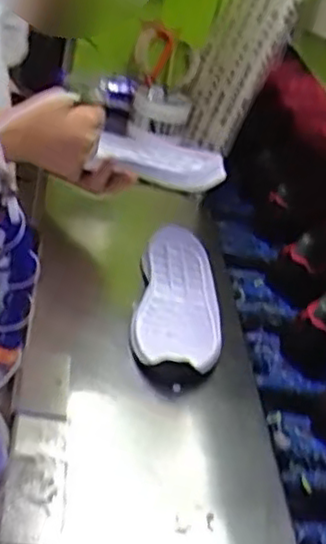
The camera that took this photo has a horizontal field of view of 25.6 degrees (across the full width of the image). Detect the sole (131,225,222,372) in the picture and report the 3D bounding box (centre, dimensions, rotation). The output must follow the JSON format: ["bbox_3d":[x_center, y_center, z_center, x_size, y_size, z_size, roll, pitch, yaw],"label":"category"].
[{"bbox_3d":[0.016,0.022,0.840,0.093,0.030,0.279,5,28,-2],"label":"sole"}]

